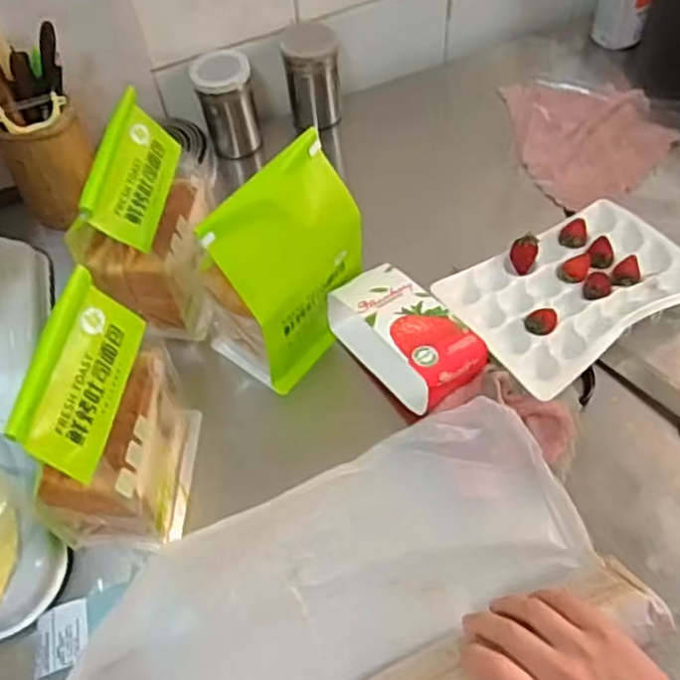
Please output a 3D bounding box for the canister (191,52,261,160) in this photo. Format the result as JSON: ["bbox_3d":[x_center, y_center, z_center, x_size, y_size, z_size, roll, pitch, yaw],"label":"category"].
[{"bbox_3d":[-0.133,-0.281,0.836,0.068,0.114,0.058,-13,55,-4],"label":"canister"}]

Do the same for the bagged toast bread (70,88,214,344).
[{"bbox_3d":[-0.189,-0.110,0.672,0.097,0.188,0.140,-2,55,4],"label":"bagged toast bread"}]

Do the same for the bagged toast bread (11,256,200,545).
[{"bbox_3d":[-0.188,0.066,0.553,0.088,0.204,0.142,0,55,5],"label":"bagged toast bread"}]

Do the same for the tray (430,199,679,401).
[{"bbox_3d":[0.224,-0.048,0.677,0.239,0.040,0.155,-31,58,-16],"label":"tray"}]

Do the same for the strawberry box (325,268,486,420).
[{"bbox_3d":[0.059,-0.003,0.641,0.077,0.066,0.152,-35,59,-18],"label":"strawberry box"}]

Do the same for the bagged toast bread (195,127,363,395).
[{"bbox_3d":[-0.062,-0.075,0.636,0.106,0.188,0.146,31,63,24],"label":"bagged toast bread"}]

